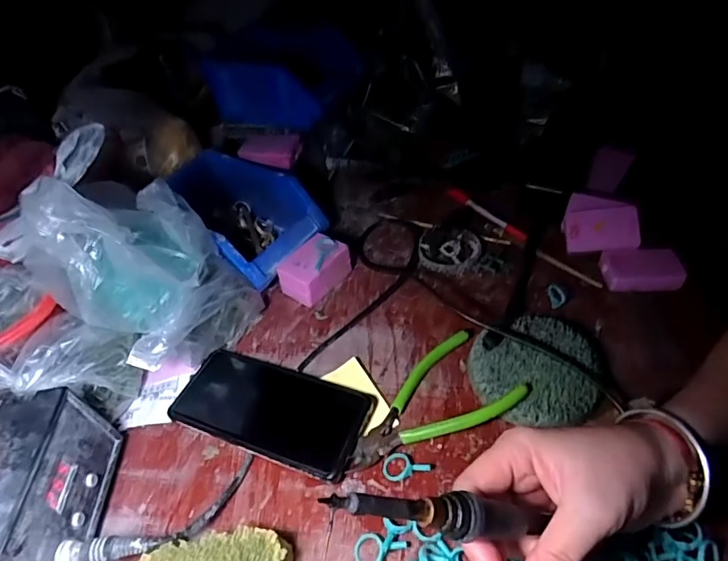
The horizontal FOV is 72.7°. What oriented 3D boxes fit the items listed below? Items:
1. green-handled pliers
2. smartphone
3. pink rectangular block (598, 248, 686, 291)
[{"bbox_3d":[0.050,0.100,0.400,0.147,0.032,0.086,-26,48,-18],"label":"green-handled pliers"},{"bbox_3d":[-0.079,0.105,0.421,0.166,0.017,0.085,15,48,20],"label":"smartphone"},{"bbox_3d":[0.274,-0.011,0.491,0.068,0.025,0.042,1,45,7],"label":"pink rectangular block"}]

